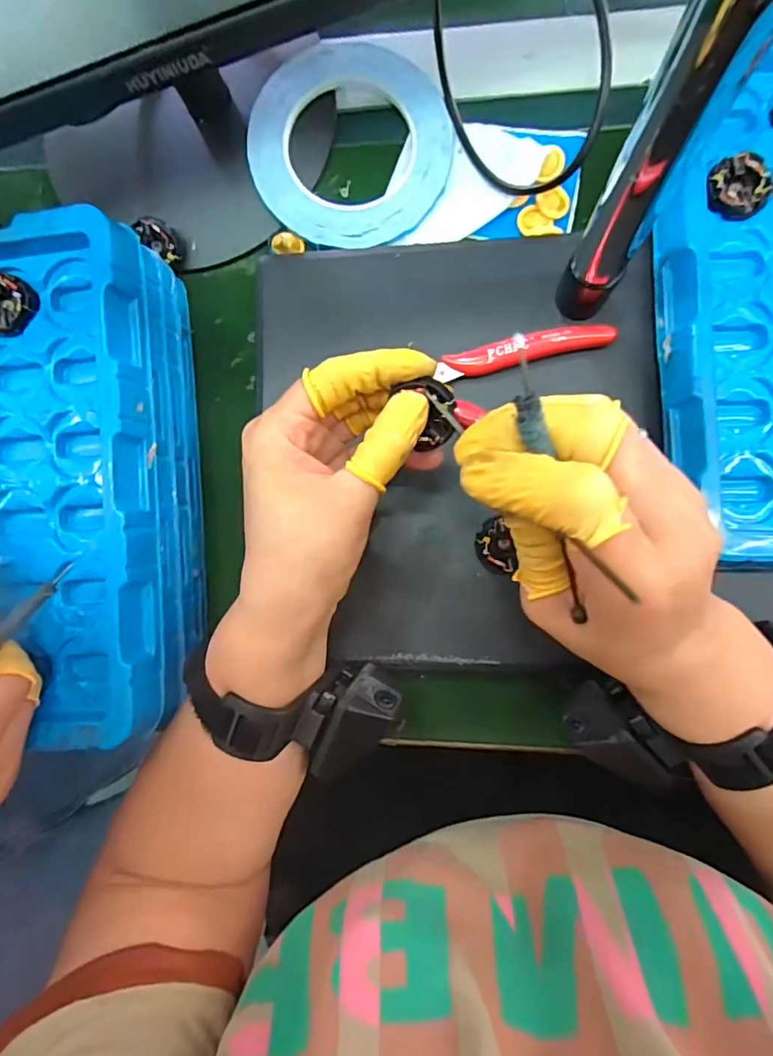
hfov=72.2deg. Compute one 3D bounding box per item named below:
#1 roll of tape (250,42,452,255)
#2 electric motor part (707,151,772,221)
[{"bbox_3d":[-0.022,-0.234,0.322,0.121,0.010,0.121,0,85,3],"label":"roll of tape"},{"bbox_3d":[0.183,-0.177,0.275,0.031,0.006,0.033,-1,84,6],"label":"electric motor part"}]

